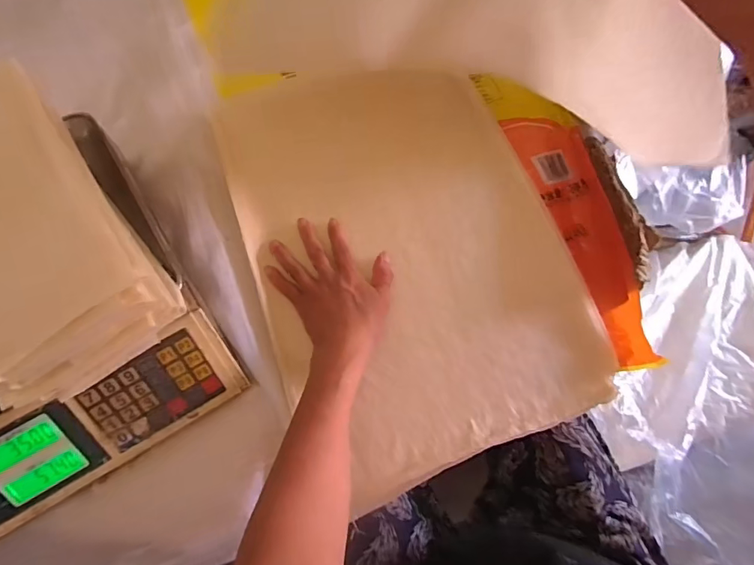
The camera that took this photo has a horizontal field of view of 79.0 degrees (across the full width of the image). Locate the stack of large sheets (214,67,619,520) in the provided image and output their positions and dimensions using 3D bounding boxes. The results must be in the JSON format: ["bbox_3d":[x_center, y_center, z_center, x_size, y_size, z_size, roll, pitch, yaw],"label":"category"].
[{"bbox_3d":[0.027,-0.048,0.520,0.323,0.044,0.481,-17,69,-7],"label":"stack of large sheets"}]

